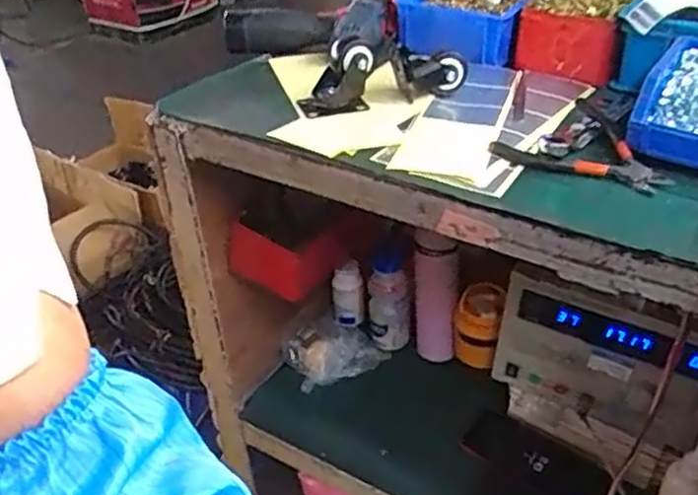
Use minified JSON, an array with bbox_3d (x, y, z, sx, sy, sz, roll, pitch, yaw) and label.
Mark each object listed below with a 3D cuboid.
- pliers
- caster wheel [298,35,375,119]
[{"bbox_3d":[0.221,-0.089,0.626,0.124,0.025,0.133,-25,41,-30],"label":"pliers"},{"bbox_3d":[-0.014,-0.177,0.724,0.081,0.063,0.062,-1,35,3],"label":"caster wheel"}]

